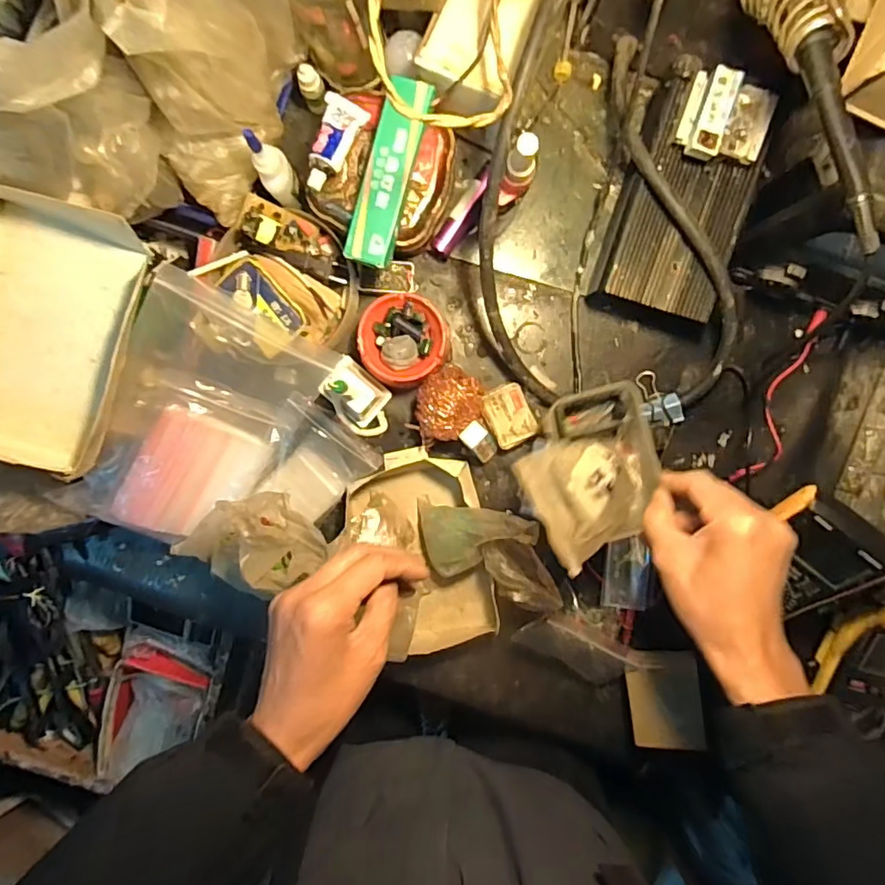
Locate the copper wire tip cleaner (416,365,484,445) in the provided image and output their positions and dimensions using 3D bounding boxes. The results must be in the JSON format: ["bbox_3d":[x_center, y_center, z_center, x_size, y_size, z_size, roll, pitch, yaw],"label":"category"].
[{"bbox_3d":[0.003,-0.035,0.524,0.071,0.052,0.057,-33,96,4],"label":"copper wire tip cleaner"}]

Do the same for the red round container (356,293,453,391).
[{"bbox_3d":[-0.034,-0.093,0.524,0.080,0.044,0.080,0,97,0],"label":"red round container"}]

